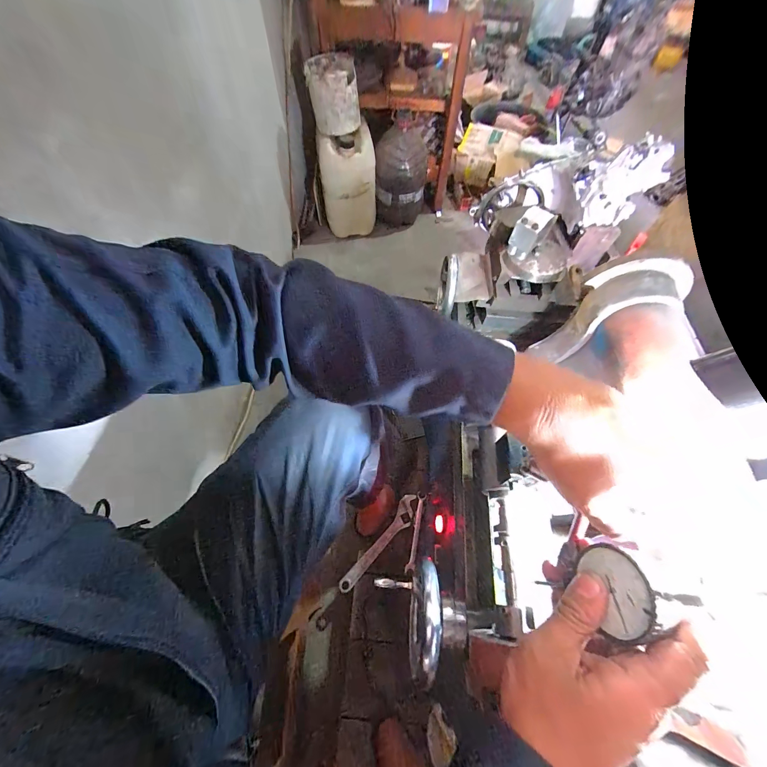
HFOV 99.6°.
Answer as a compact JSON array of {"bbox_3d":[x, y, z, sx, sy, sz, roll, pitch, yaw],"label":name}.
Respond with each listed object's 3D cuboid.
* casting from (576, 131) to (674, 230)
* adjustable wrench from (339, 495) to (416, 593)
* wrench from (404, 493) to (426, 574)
[{"bbox_3d":[0.954,-0.812,1.333,0.327,0.240,0.166,-19,63,-11],"label":"casting"},{"bbox_3d":[-0.005,0.406,0.831,0.055,0.013,0.280,39,68,19],"label":"adjustable wrench"},{"bbox_3d":[0.086,0.385,0.851,0.024,0.011,0.184,9,71,11],"label":"wrench"}]

